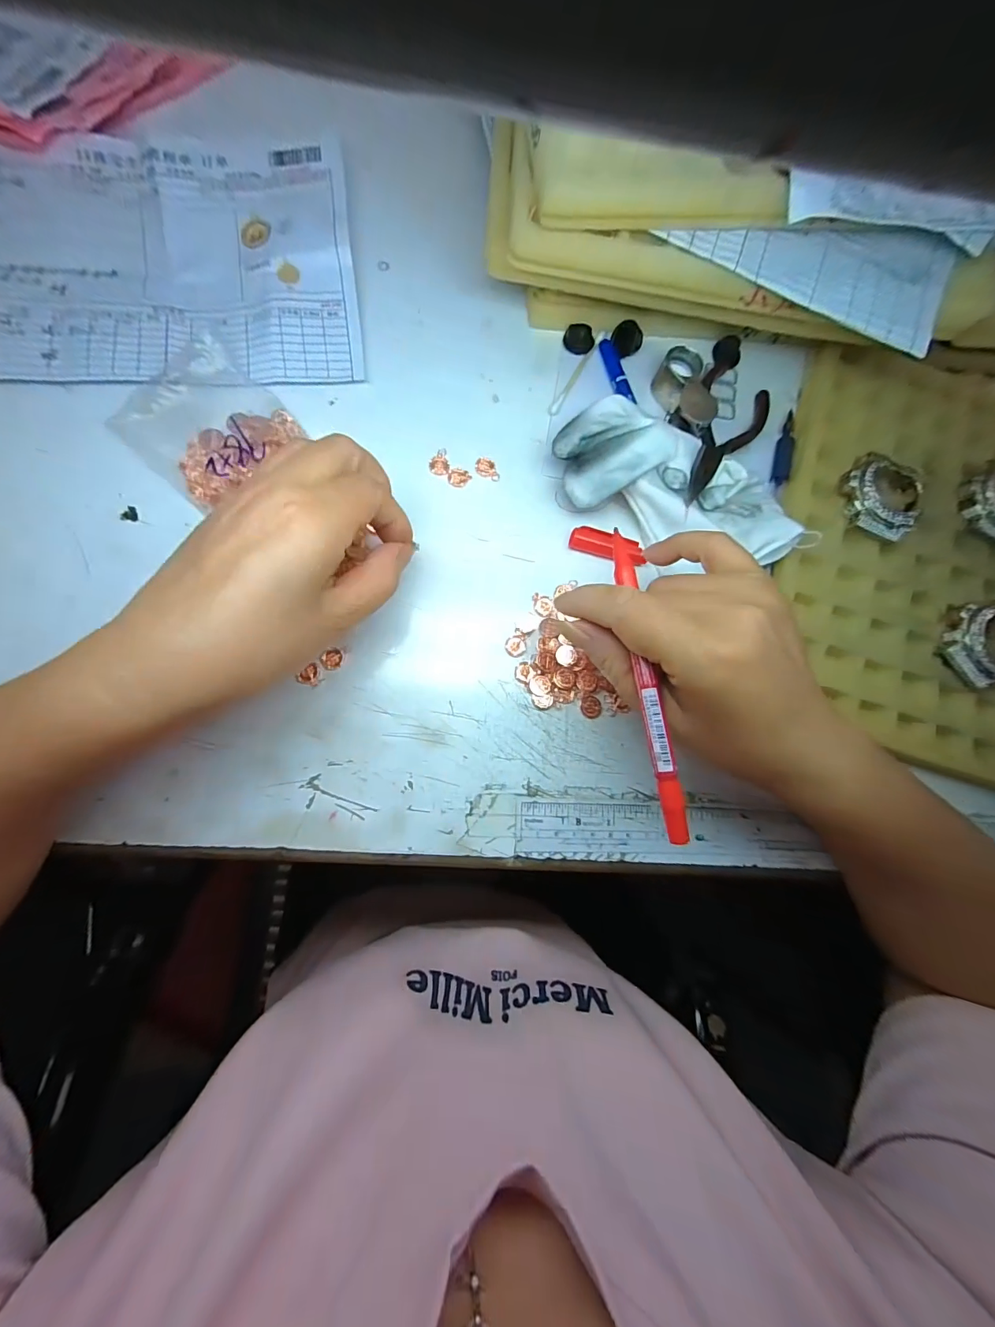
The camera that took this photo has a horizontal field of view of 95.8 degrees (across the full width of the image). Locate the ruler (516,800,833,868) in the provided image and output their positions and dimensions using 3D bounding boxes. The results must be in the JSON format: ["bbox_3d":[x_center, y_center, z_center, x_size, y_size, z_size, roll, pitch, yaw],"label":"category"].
[{"bbox_3d":[0.094,0.093,0.243,0.165,0.006,0.030,6,79,-7],"label":"ruler"}]

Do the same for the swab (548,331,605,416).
[{"bbox_3d":[0.049,-0.181,0.280,0.006,0.004,0.066,31,77,-1],"label":"swab"}]

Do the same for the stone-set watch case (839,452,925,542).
[{"bbox_3d":[0.231,-0.104,0.270,0.044,0.014,0.056,31,77,-1],"label":"stone-set watch case"}]

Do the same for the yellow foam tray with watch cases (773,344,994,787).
[{"bbox_3d":[0.298,-0.067,0.274,0.243,0.014,0.267,16,83,-4],"label":"yellow foam tray with watch cases"}]

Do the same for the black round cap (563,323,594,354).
[{"bbox_3d":[0.051,-0.203,0.280,0.019,0.007,0.014,13,78,-5],"label":"black round cap"}]

